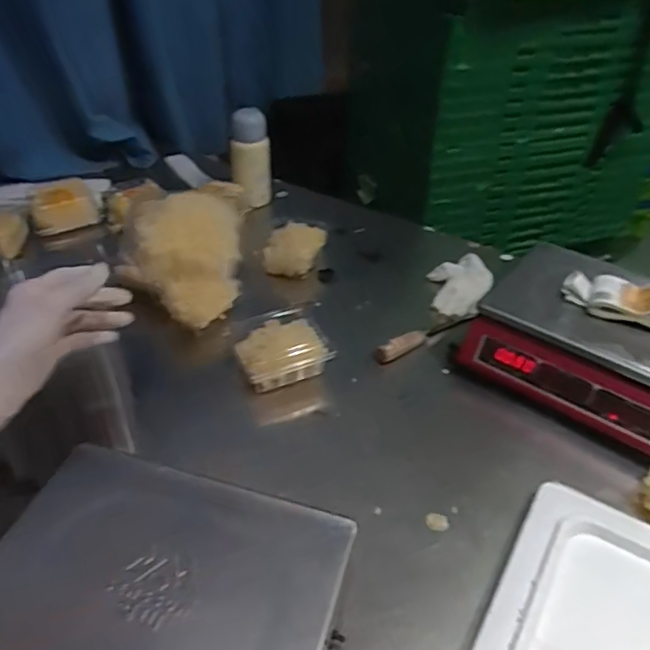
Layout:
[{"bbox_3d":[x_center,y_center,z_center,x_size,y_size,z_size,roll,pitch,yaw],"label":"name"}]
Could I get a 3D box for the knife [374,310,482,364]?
[{"bbox_3d":[0.160,0.007,0.901,0.208,0.023,0.025,-25,46,-29],"label":"knife"}]

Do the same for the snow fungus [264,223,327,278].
[{"bbox_3d":[-0.052,-0.131,1.045,0.104,0.057,0.096,2,39,1],"label":"snow fungus"}]

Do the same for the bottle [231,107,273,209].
[{"bbox_3d":[-0.147,-0.313,1.192,0.078,0.203,0.080,-4,39,-6],"label":"bottle"}]

